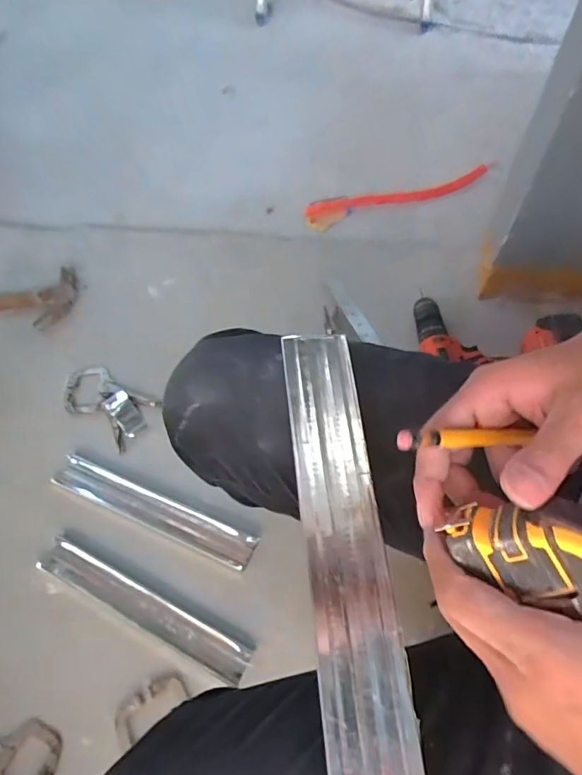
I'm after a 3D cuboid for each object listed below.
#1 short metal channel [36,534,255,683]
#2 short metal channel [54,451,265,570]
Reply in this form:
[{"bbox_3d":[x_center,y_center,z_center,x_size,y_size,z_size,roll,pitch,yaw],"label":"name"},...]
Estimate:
[{"bbox_3d":[-0.193,0.282,0.629,0.304,0.016,0.049,22,64,15],"label":"short metal channel"},{"bbox_3d":[-0.192,0.170,0.680,0.302,0.020,0.057,19,64,14],"label":"short metal channel"}]

